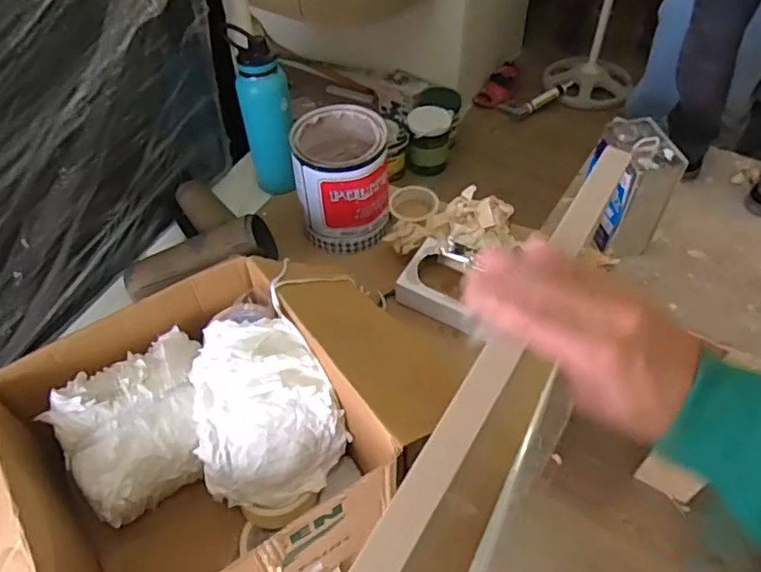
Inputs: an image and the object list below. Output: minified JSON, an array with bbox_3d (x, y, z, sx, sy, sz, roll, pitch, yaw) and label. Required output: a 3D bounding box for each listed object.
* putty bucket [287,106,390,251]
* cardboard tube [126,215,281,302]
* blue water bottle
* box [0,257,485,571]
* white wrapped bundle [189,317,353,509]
[{"bbox_3d":[-0.068,-0.179,1.028,0.160,0.197,0.164,-7,51,-5],"label":"putty bucket"},{"bbox_3d":[-0.298,-0.040,0.958,0.250,0.065,0.080,-19,51,10],"label":"cardboard tube"},{"bbox_3d":[-0.202,-0.295,1.056,0.089,0.269,0.077,-11,51,-8],"label":"blue water bottle"},{"bbox_3d":[-0.224,0.213,0.704,0.535,0.207,0.380,-30,57,-22],"label":"box"},{"bbox_3d":[-0.142,0.150,0.720,0.173,0.144,0.186,-15,52,-12],"label":"white wrapped bundle"}]

